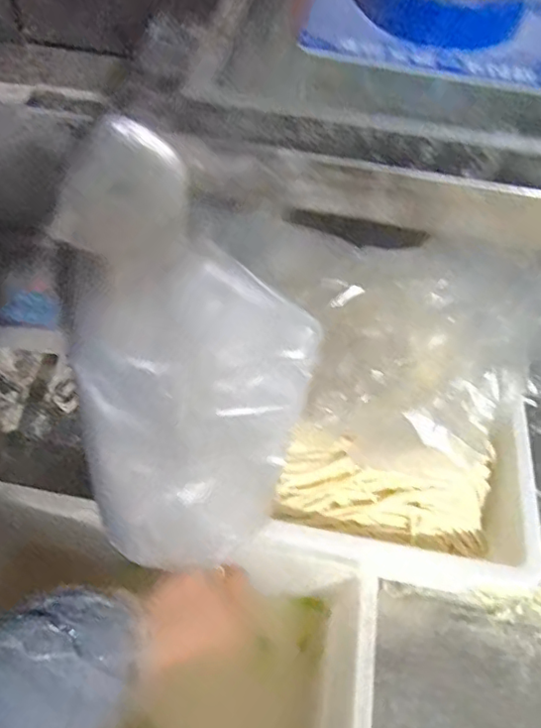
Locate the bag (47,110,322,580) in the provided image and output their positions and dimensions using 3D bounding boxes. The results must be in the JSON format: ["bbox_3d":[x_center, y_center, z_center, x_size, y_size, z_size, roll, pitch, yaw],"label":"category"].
[{"bbox_3d":[-0.038,0.016,0.304,0.131,0.287,0.028,-16,46,-14],"label":"bag"}]

